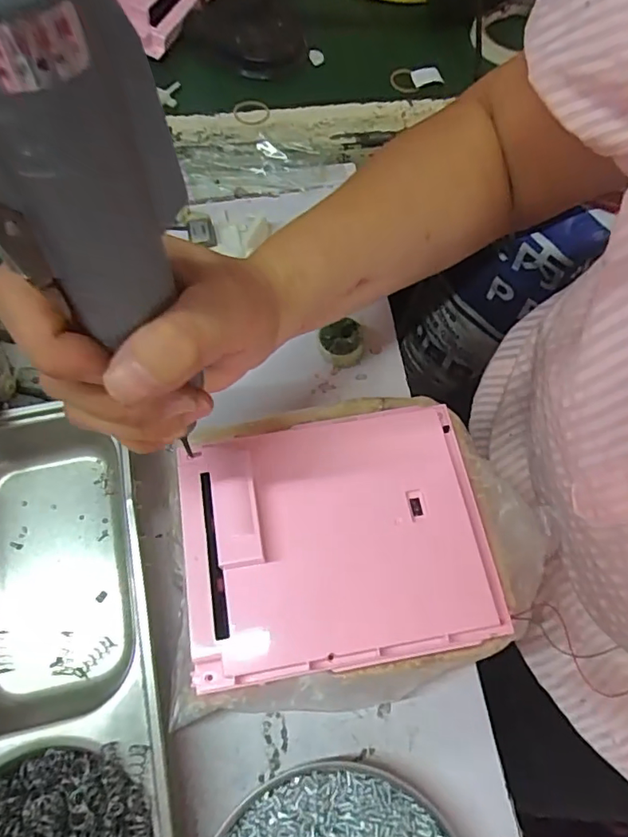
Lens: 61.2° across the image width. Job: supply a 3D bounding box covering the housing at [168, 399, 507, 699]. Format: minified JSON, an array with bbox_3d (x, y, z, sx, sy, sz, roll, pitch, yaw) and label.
[{"bbox_3d":[0.012,0.059,0.276,0.156,0.020,0.125,-9,69,-6],"label":"housing"}]

